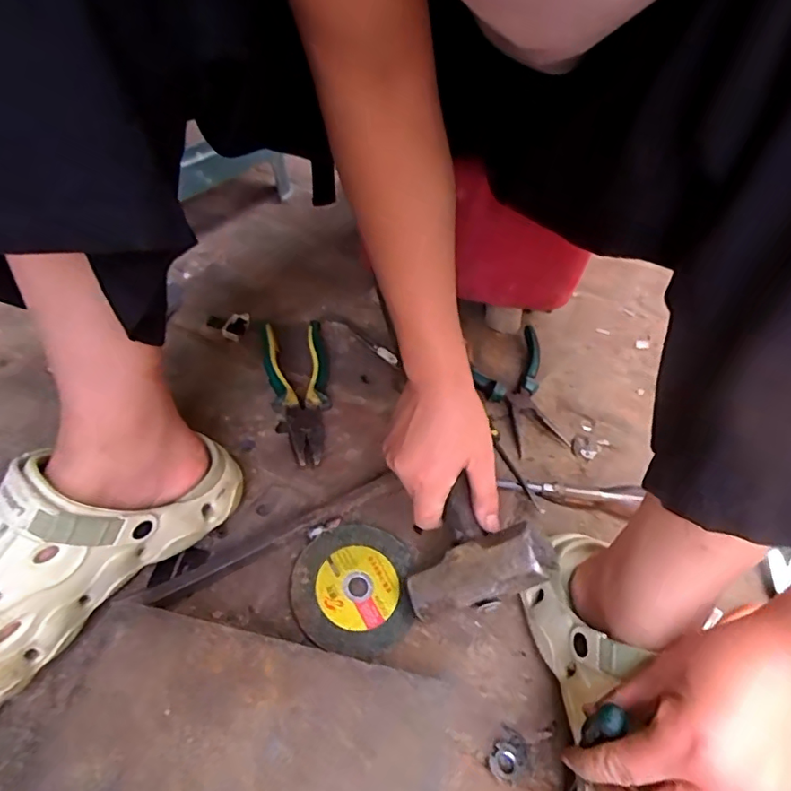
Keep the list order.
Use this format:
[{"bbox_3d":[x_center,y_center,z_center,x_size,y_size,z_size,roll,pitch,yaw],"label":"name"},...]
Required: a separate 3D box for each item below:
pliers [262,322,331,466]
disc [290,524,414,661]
[{"bbox_3d":[-0.101,-0.007,0.553,0.067,0.033,0.181,-3,48,-11],"label":"pliers"},{"bbox_3d":[-0.035,0.154,0.428,0.094,0.005,0.102,7,52,-9],"label":"disc"}]

